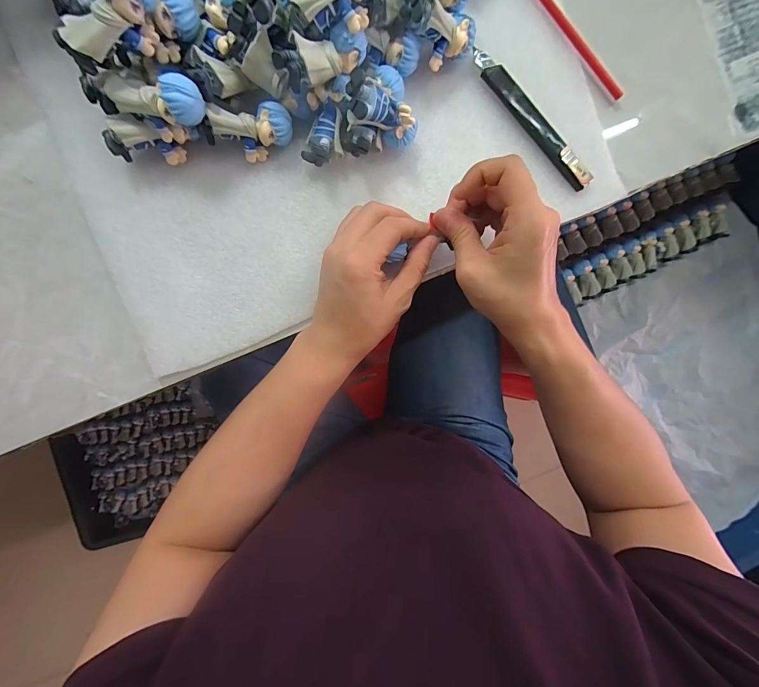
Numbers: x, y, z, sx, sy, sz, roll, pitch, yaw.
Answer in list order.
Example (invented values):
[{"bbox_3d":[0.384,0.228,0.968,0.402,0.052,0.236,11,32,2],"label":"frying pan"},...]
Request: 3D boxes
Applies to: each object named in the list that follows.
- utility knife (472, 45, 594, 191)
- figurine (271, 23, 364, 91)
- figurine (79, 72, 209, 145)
[{"bbox_3d":[0.123,-0.178,0.287,0.015,0.010,0.134,-45,93,-2],"label":"utility knife"},{"bbox_3d":[-0.036,-0.188,0.232,0.058,0.020,0.027,-30,93,-16],"label":"figurine"},{"bbox_3d":[-0.155,-0.159,0.234,0.081,0.035,0.032,13,90,12],"label":"figurine"}]

